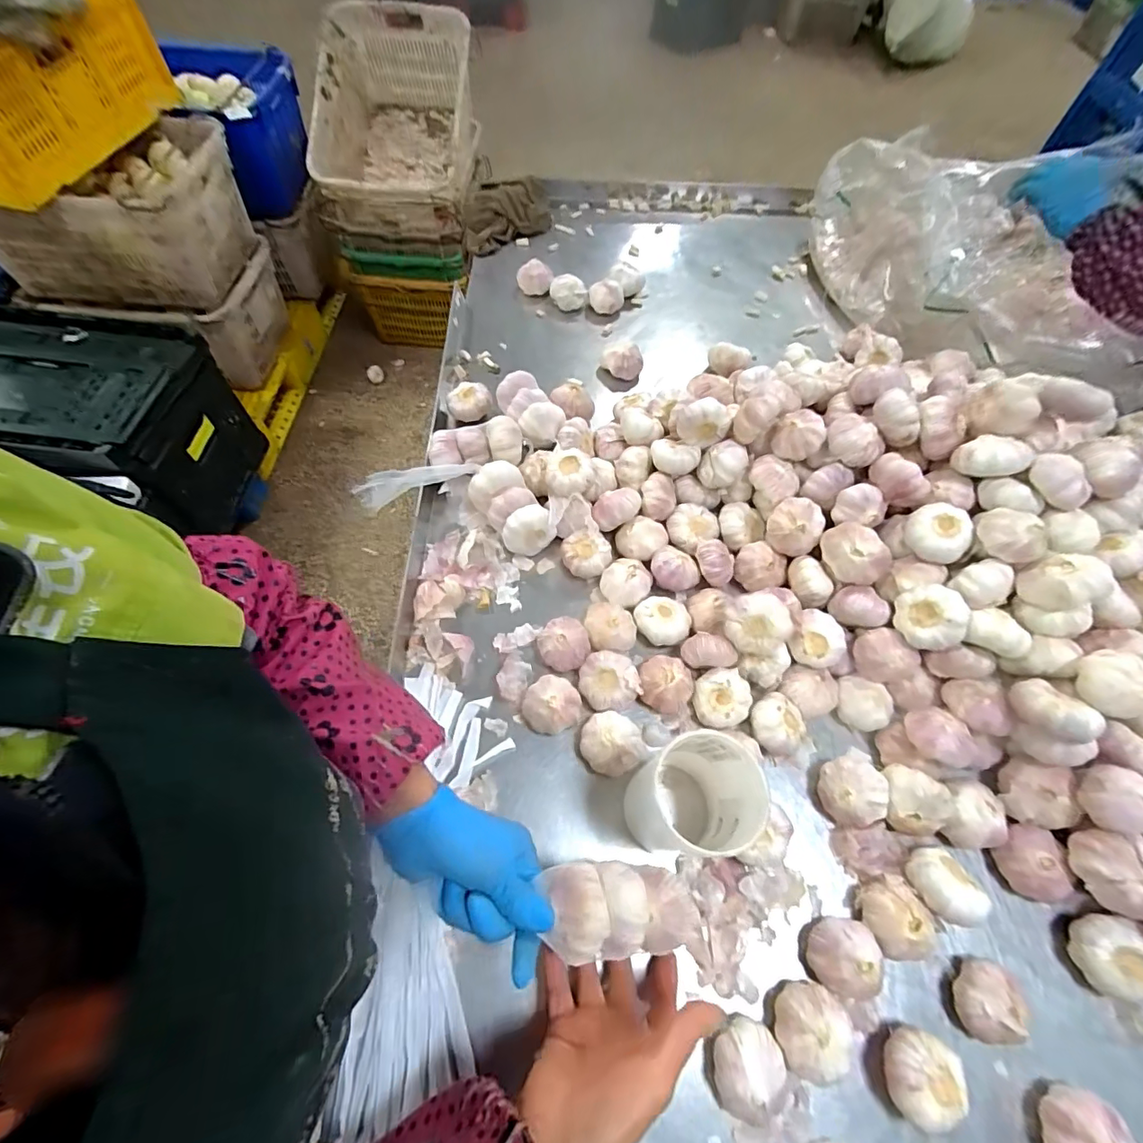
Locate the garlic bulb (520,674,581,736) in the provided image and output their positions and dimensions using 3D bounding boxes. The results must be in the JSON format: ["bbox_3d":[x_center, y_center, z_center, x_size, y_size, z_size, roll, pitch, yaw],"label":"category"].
[{"bbox_3d":[-0.021,0.132,0.518,0.057,0.038,0.051,-19,63,-12],"label":"garlic bulb"}]

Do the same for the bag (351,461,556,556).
[{"bbox_3d":[-0.128,-0.095,0.628,0.238,0.048,0.092,17,61,7],"label":"bag"}]

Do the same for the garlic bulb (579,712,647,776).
[{"bbox_3d":[0.038,0.167,0.499,0.059,0.037,0.053,32,64,15],"label":"garlic bulb"}]

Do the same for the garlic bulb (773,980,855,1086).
[{"bbox_3d":[0.187,0.357,0.404,0.055,0.034,0.058,1,61,-2],"label":"garlic bulb"}]

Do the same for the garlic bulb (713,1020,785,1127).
[{"bbox_3d":[0.133,0.376,0.392,0.052,0.039,0.056,1,61,-2],"label":"garlic bulb"}]

